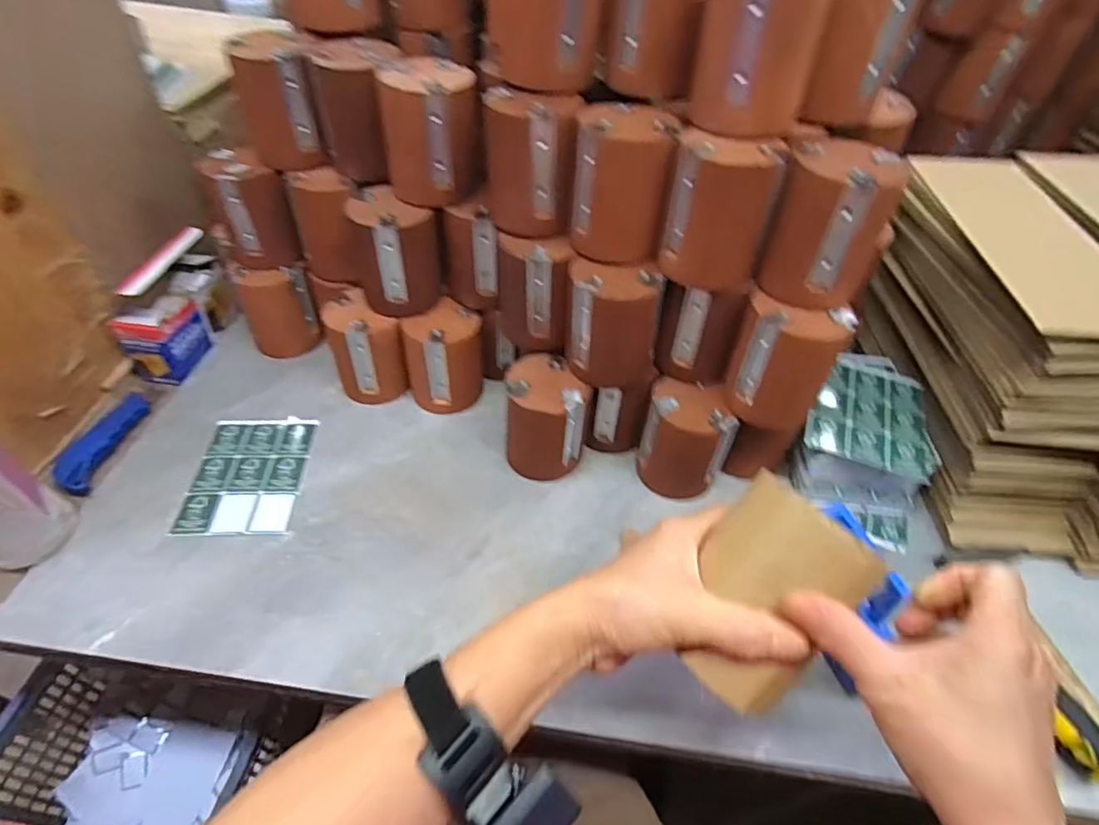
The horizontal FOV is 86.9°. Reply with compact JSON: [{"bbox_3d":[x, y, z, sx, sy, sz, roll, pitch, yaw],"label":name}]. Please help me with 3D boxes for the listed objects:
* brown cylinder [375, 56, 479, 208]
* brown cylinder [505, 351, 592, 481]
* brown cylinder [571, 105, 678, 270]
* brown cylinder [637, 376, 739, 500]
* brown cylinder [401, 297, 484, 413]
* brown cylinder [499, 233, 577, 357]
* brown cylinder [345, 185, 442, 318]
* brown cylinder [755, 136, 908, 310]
[{"bbox_3d":[-0.105,-0.246,0.514,0.078,0.100,0.072,-7,49,-10],"label":"brown cylinder"},{"bbox_3d":[-0.003,0.004,0.561,0.079,0.094,0.078,2,48,-2],"label":"brown cylinder"},{"bbox_3d":[0.056,-0.186,0.473,0.073,0.100,0.072,4,48,-1],"label":"brown cylinder"},{"bbox_3d":[0.126,0.027,0.550,0.079,0.100,0.063,22,50,15],"label":"brown cylinder"},{"bbox_3d":[-0.111,-0.059,0.617,0.080,0.096,0.073,-7,49,-10],"label":"brown cylinder"},{"bbox_3d":[-0.014,-0.109,0.534,0.062,0.104,0.059,-3,48,-7],"label":"brown cylinder"},{"bbox_3d":[-0.150,-0.158,0.572,0.079,0.103,0.079,-11,50,-13],"label":"brown cylinder"},{"bbox_3d":[0.210,-0.142,0.440,0.080,0.100,0.075,24,51,16],"label":"brown cylinder"}]

